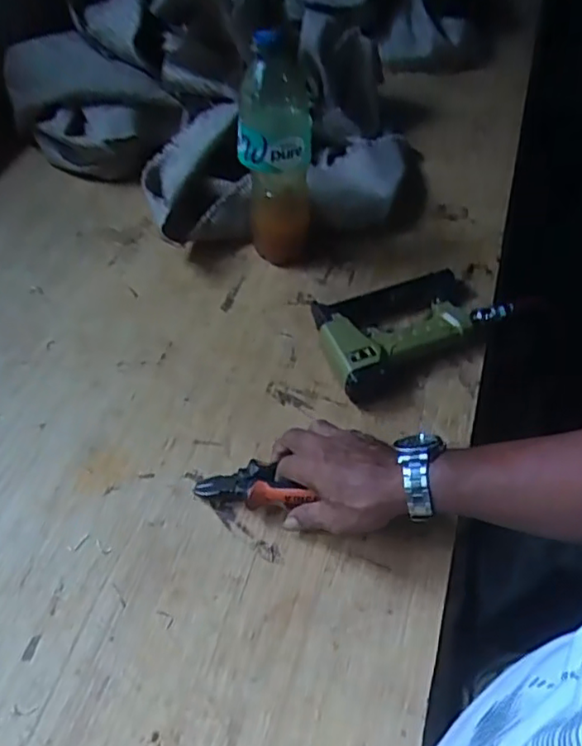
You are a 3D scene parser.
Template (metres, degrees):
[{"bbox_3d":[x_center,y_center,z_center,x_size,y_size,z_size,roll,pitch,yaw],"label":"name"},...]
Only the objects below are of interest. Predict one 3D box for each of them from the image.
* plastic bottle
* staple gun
[{"bbox_3d":[-0.017,-0.247,0.720,0.080,0.279,0.061,0,52,0],"label":"plastic bottle"},{"bbox_3d":[0.132,-0.062,0.720,0.227,0.048,0.143,-25,56,-18],"label":"staple gun"}]

